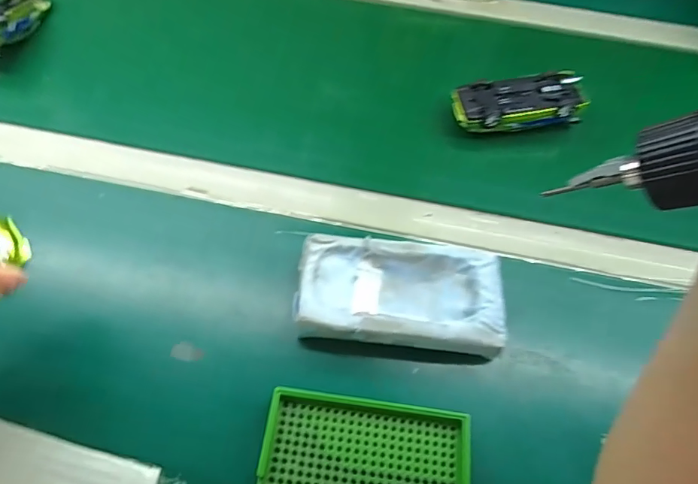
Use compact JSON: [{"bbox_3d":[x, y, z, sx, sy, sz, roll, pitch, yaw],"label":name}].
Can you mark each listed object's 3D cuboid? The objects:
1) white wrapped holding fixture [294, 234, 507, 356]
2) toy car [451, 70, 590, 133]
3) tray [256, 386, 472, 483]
[{"bbox_3d":[0.040,0.044,0.367,0.157,0.037,0.082,7,60,0],"label":"white wrapped holding fixture"},{"bbox_3d":[0.173,-0.140,0.464,0.123,0.032,0.060,-6,61,-7],"label":"toy car"},{"bbox_3d":[0.010,0.157,0.310,0.136,0.032,0.091,8,60,1],"label":"tray"}]

